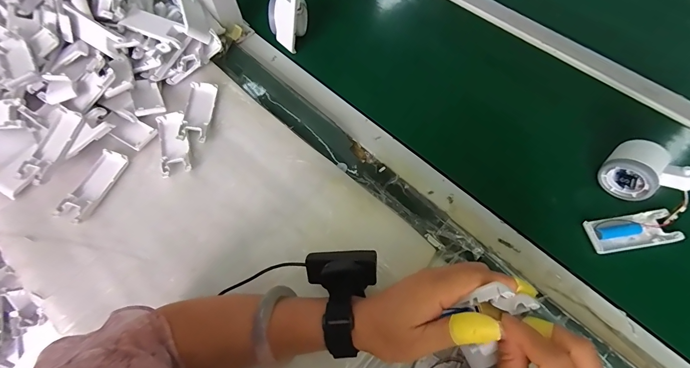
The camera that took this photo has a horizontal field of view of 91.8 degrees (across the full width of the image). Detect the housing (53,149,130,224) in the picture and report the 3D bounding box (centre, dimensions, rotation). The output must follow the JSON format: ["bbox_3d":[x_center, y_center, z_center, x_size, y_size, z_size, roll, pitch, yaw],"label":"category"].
[{"bbox_3d":[-0.329,0.002,0.441,0.037,0.017,0.101,15,66,10],"label":"housing"}]

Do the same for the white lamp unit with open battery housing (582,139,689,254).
[{"bbox_3d":[0.338,0.008,0.397,0.105,0.057,0.122,-8,64,-2],"label":"white lamp unit with open battery housing"}]

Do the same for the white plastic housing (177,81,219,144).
[{"bbox_3d":[-0.213,-0.105,0.490,0.037,0.020,0.099,0,64,3],"label":"white plastic housing"}]

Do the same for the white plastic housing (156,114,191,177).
[{"bbox_3d":[-0.239,-0.056,0.467,0.039,0.020,0.101,-16,65,-5],"label":"white plastic housing"}]

